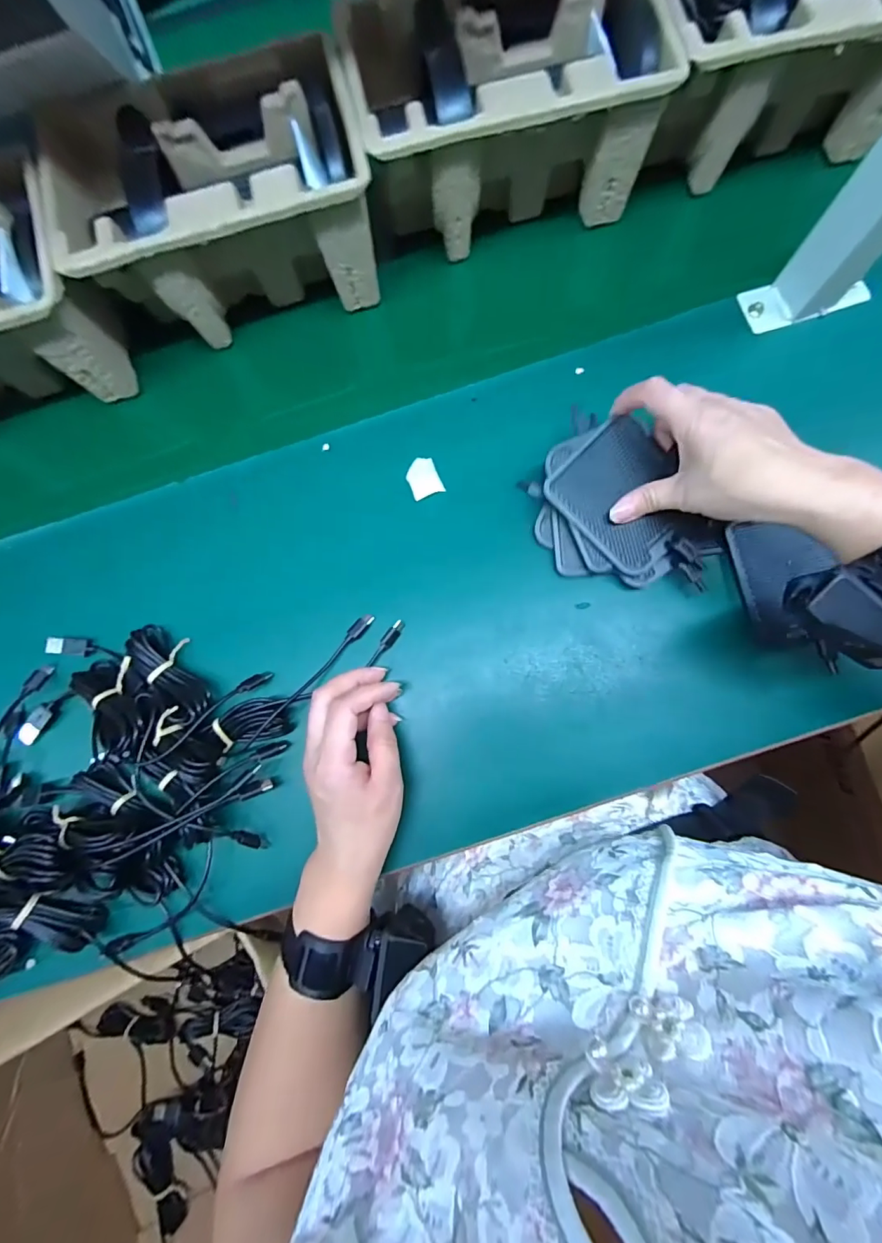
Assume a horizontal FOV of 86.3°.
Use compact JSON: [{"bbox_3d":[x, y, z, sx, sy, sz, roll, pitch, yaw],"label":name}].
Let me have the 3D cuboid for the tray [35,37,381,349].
[{"bbox_3d":[-0.168,-0.324,0.376,0.219,0.104,0.134,-14,83,7],"label":"tray"}]

